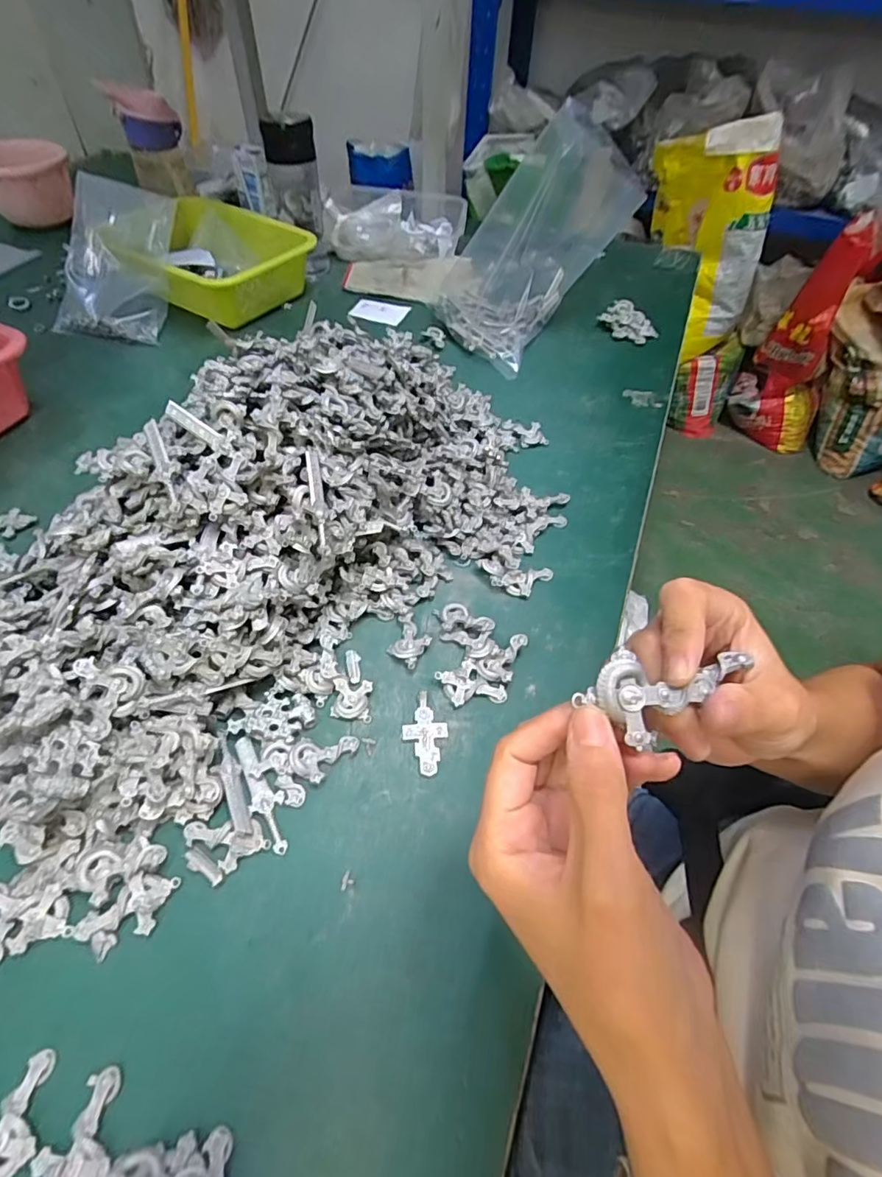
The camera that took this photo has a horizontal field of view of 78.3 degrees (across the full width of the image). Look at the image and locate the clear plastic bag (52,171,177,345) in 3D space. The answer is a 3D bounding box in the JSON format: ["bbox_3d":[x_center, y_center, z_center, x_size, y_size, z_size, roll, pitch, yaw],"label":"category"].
[{"bbox_3d":[-0.406,-0.407,0.680,0.145,0.029,0.186,16,97,6],"label":"clear plastic bag"}]

